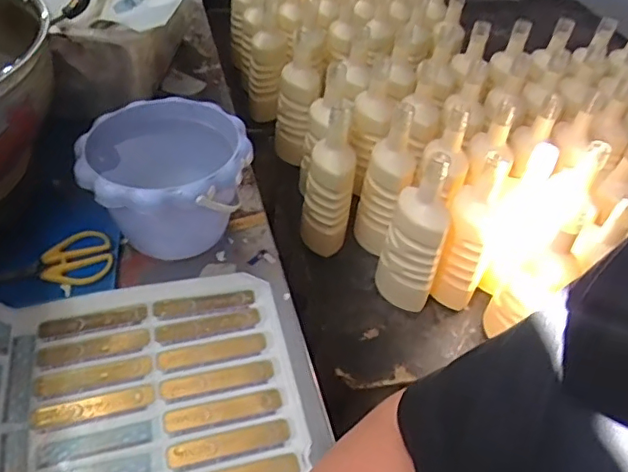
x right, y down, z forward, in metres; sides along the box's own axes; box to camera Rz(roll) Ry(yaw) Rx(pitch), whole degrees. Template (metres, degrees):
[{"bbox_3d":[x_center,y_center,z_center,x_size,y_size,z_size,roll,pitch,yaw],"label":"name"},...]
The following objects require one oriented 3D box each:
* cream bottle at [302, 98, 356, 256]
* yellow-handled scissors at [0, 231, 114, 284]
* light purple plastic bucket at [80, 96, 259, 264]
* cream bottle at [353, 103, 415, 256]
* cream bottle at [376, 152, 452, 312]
[{"bbox_3d":[0.024,-0.072,0.841,0.073,0.237,0.069,8,44,0],"label":"cream bottle"},{"bbox_3d":[-0.244,0.030,0.534,0.101,0.017,0.051,-21,51,-27],"label":"yellow-handled scissors"},{"bbox_3d":[-0.143,-0.056,0.562,0.153,0.113,0.162,4,44,-4],"label":"light purple plastic bucket"},{"bbox_3d":[0.109,-0.076,0.853,0.070,0.240,0.059,10,47,4],"label":"cream bottle"},{"bbox_3d":[0.147,-0.001,0.800,0.080,0.254,0.074,15,44,7],"label":"cream bottle"}]

